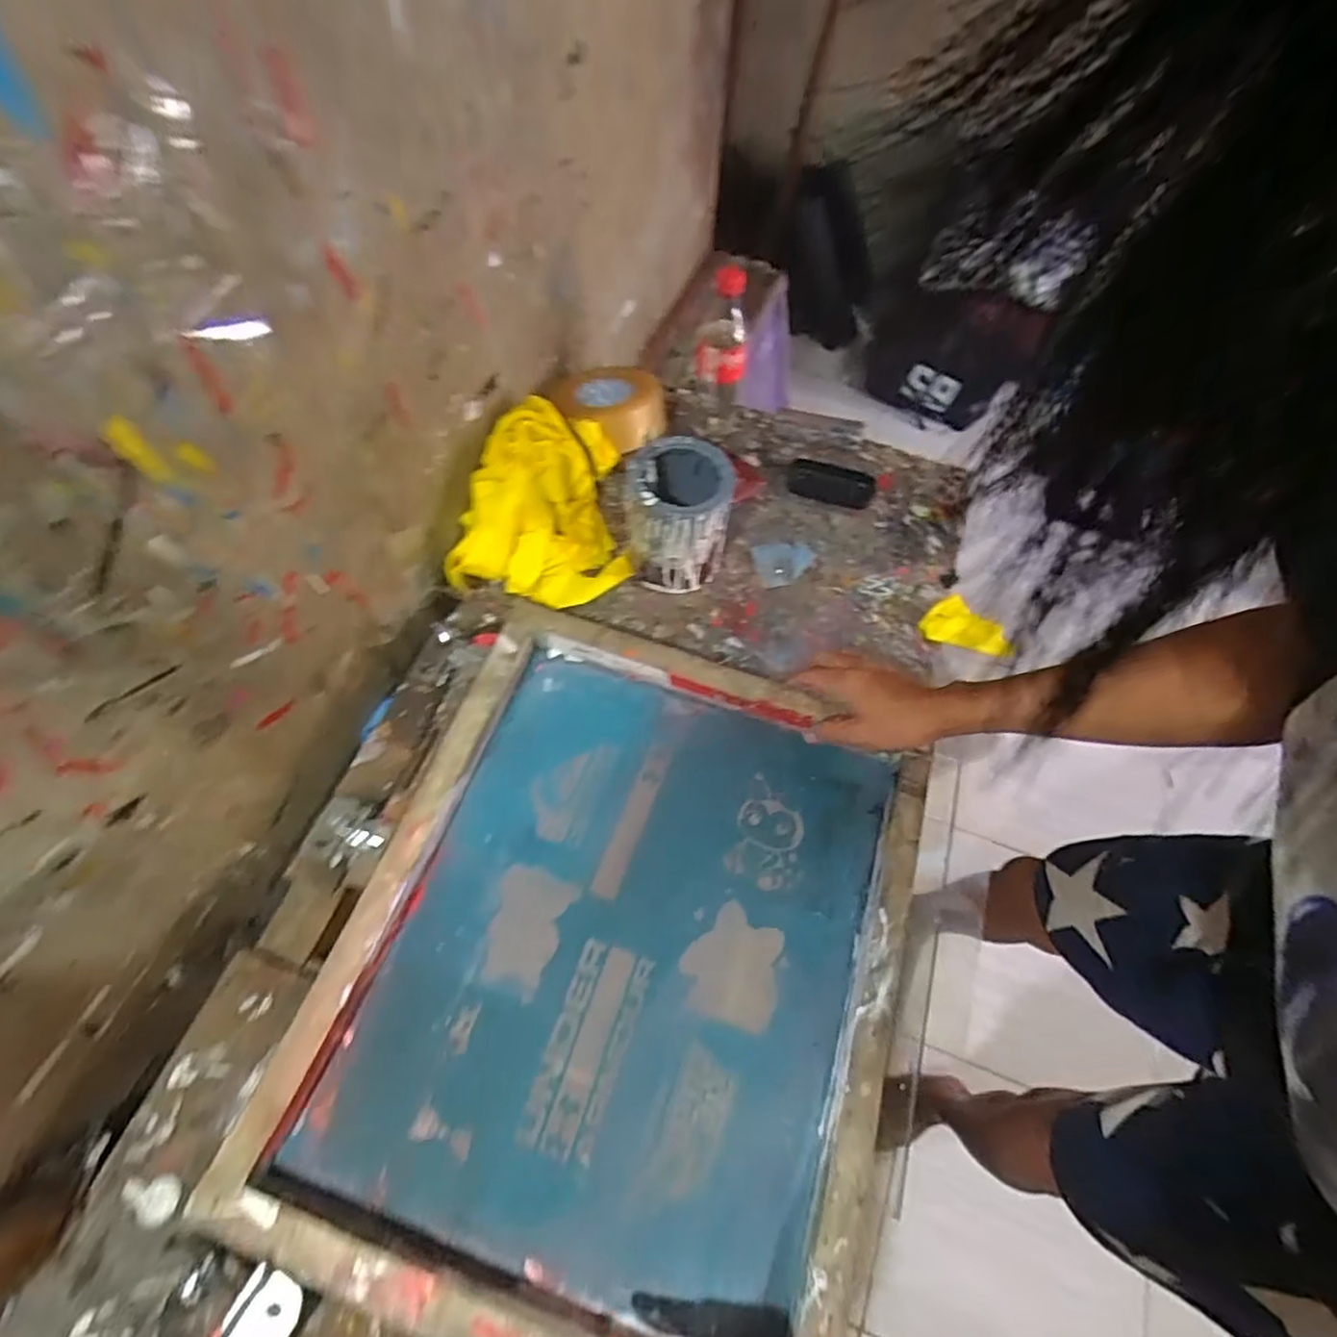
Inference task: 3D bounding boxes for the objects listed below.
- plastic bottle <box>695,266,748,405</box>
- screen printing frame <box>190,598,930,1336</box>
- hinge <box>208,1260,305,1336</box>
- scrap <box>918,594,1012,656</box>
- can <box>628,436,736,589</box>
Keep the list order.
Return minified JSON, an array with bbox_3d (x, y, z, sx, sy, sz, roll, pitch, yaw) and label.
[{"bbox_3d":[0.067,-0.385,0.813,0.061,0.214,0.081,16,63,5],"label":"plastic bottle"},{"bbox_3d":[-0.040,0.225,0.570,0.458,0.049,0.534,18,63,6],"label":"screen printing frame"},{"bbox_3d":[-0.280,0.443,0.436,0.042,0.015,0.065,26,64,10],"label":"hinge"},{"bbox_3d":[0.343,-0.040,0.752,0.065,0.005,0.092,-38,64,-8],"label":"scrap"},{"bbox_3d":[0.010,-0.168,0.735,0.104,0.142,0.101,1,63,-3],"label":"can"}]

